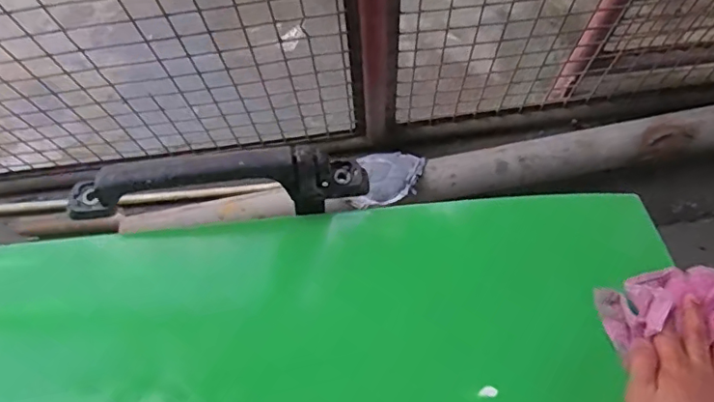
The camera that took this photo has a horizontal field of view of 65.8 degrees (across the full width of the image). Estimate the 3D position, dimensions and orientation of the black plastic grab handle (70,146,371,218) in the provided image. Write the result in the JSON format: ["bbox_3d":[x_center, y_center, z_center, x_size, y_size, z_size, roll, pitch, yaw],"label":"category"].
[{"bbox_3d":[-0.129,-0.014,0.522,0.277,0.081,0.046,-7,69,0],"label":"black plastic grab handle"}]

